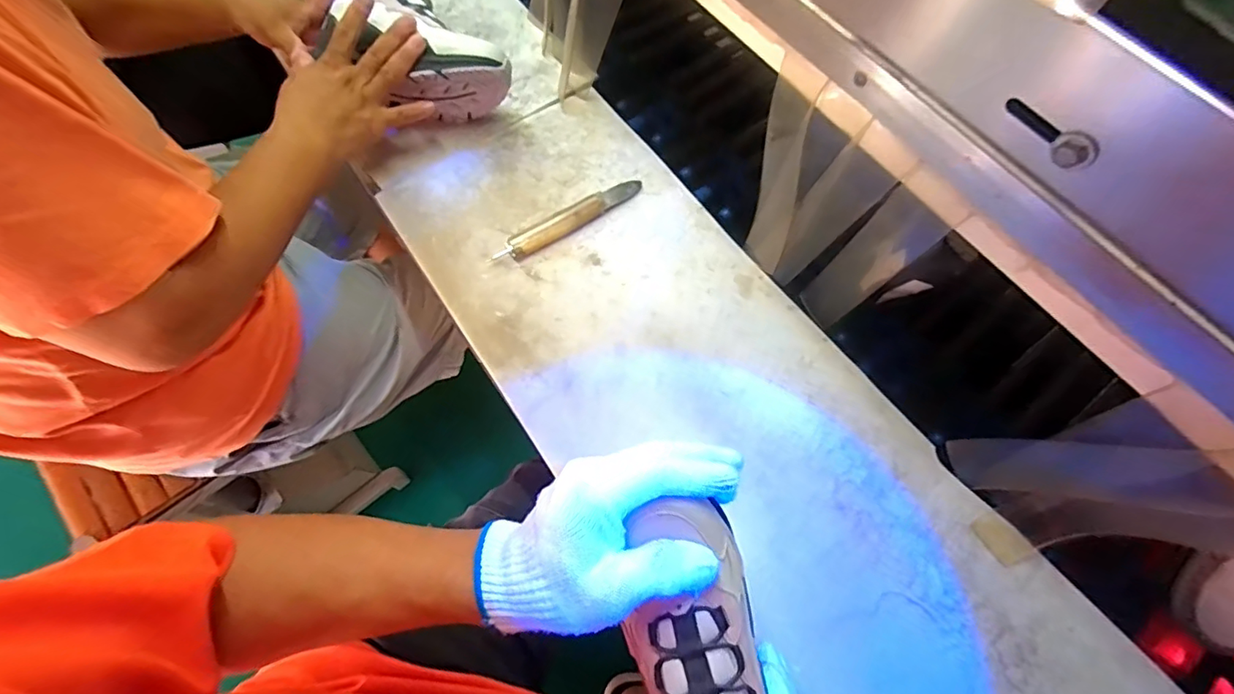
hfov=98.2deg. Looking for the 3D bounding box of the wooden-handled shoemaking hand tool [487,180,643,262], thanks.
[{"bbox_3d":[-0.051,-0.141,0.578,0.182,0.015,0.030,-32,71,-14],"label":"wooden-handled shoemaking hand tool"}]

